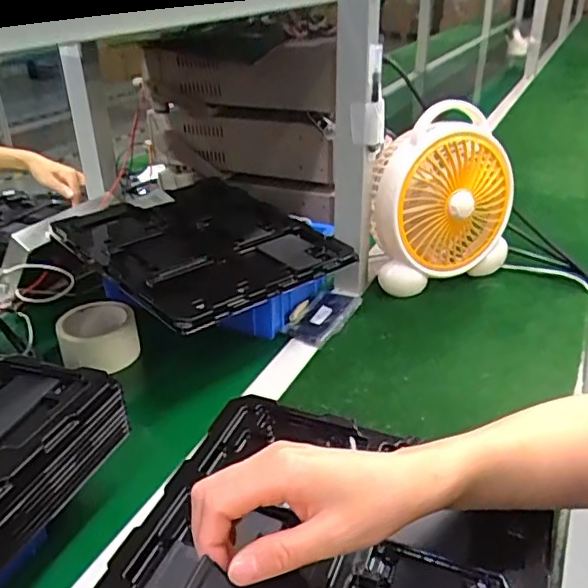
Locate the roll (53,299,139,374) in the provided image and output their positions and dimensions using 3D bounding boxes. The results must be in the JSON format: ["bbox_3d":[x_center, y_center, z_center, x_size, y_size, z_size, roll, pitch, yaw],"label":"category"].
[{"bbox_3d":[-0.247,0.057,0.754,0.092,0.060,0.089,-15,32,-24],"label":"roll"}]

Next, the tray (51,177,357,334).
[{"bbox_3d":[-0.123,-0.073,0.791,0.273,0.038,0.323,-24,36,-36],"label":"tray"}]

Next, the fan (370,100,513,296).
[{"bbox_3d":[0.210,-0.120,0.835,0.201,0.242,0.080,-17,32,-26],"label":"fan"}]

